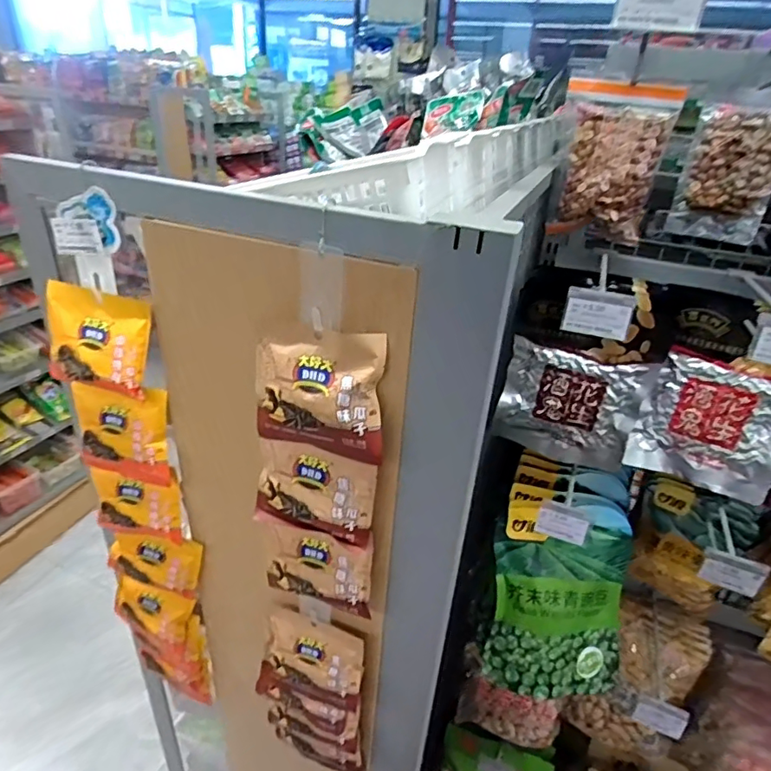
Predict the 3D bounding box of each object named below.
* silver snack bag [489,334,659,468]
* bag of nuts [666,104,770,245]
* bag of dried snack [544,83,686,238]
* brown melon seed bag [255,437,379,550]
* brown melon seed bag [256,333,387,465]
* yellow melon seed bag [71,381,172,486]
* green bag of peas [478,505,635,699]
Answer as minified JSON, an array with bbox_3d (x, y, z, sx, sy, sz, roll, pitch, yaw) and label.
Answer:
[{"bbox_3d":[0.223,0.024,0.646,0.163,0.141,0.046,13,31,15],"label":"silver snack bag"},{"bbox_3d":[0.372,-0.226,0.576,0.091,0.134,0.030,29,43,35],"label":"bag of nuts"},{"bbox_3d":[0.261,-0.259,0.621,0.116,0.160,0.037,12,30,13],"label":"bag of dried snack"},{"bbox_3d":[-0.064,0.093,0.467,0.113,0.087,0.019,15,31,18],"label":"brown melon seed bag"},{"bbox_3d":[-0.055,0.007,0.422,0.113,0.105,0.024,12,31,14],"label":"brown melon seed bag"},{"bbox_3d":[-0.269,0.041,0.541,0.107,0.116,0.035,16,32,20],"label":"yellow melon seed bag"},{"bbox_3d":[0.218,0.272,0.679,0.170,0.238,0.045,8,-1,-3],"label":"green bag of peas"}]

